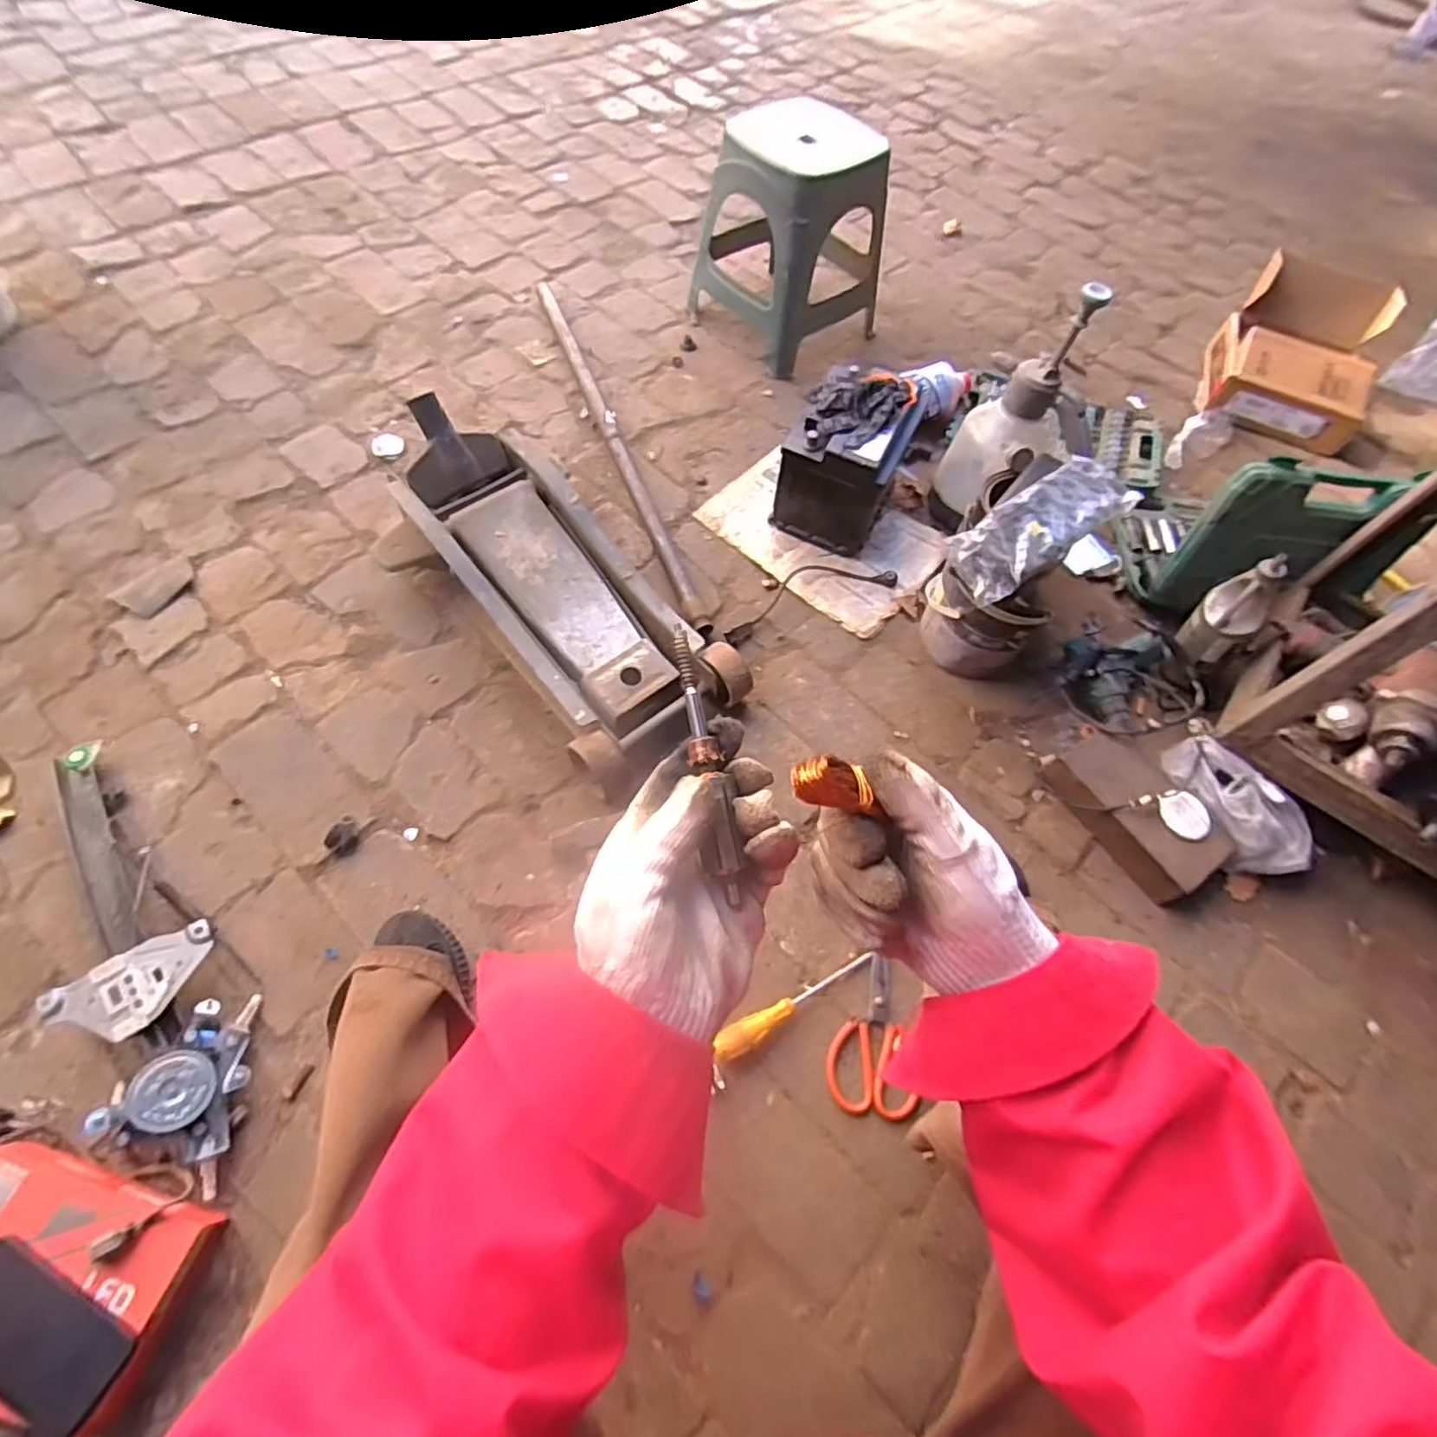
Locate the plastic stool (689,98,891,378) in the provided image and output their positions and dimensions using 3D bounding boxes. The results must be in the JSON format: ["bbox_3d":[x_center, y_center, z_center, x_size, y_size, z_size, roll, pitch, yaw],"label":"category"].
[{"bbox_3d":[0.141,-0.865,1.231,0.280,0.307,0.255,-32,70,-20],"label":"plastic stool"}]

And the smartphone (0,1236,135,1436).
[{"bbox_3d":[-0.580,0.521,0.575,0.157,0.016,0.075,40,63,4],"label":"smartphone"}]

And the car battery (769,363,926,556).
[{"bbox_3d":[0.207,-0.418,1.116,0.166,0.186,0.208,25,64,8],"label":"car battery"}]

